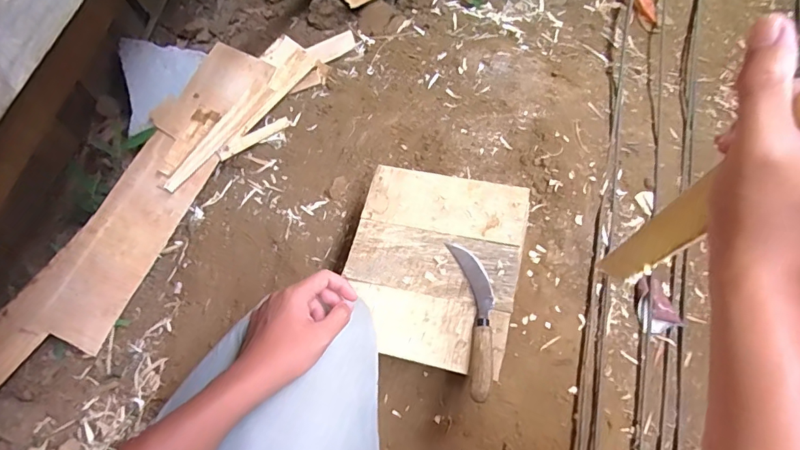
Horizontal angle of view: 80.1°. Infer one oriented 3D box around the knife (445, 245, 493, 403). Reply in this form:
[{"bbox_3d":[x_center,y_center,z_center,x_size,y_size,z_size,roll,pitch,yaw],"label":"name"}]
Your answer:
[{"bbox_3d":[0.102,0.118,0.624,0.048,0.025,0.207,-4,69,-3],"label":"knife"}]

